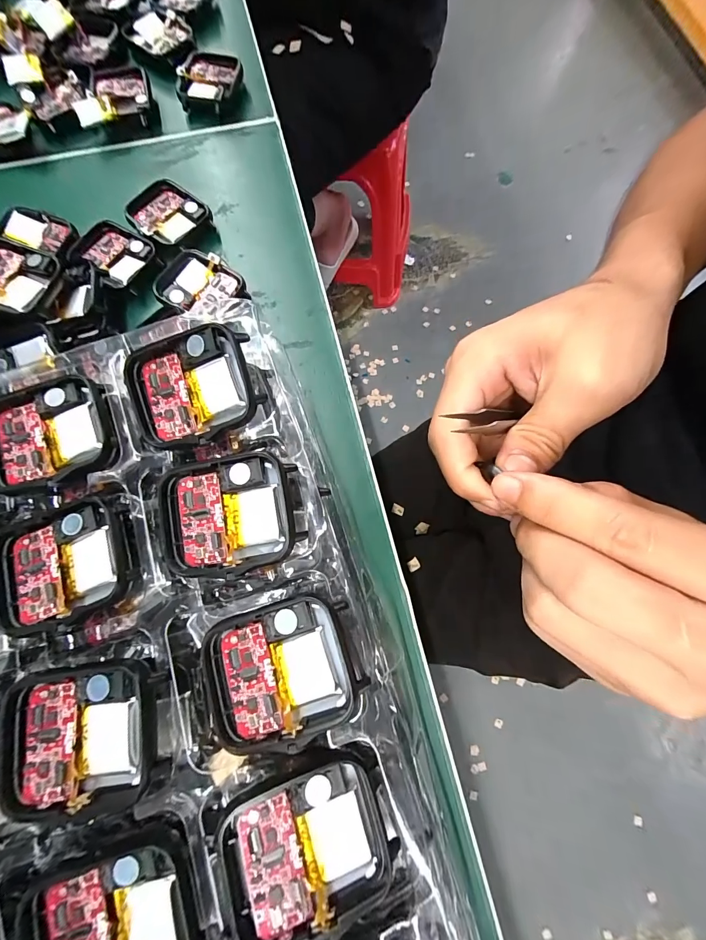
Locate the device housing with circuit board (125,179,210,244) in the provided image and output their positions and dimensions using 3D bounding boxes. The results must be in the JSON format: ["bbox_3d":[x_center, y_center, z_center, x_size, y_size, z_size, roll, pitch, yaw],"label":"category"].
[{"bbox_3d":[-0.110,-0.151,0.212,0.041,0.011,0.037,-34,78,-8],"label":"device housing with circuit board"}]

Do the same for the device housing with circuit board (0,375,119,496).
[{"bbox_3d":[-0.113,-0.013,0.130,0.047,0.006,0.040,-18,75,-6],"label":"device housing with circuit board"}]

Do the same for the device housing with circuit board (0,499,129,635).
[{"bbox_3d":[-0.098,0.032,0.120,0.044,0.006,0.037,-15,75,-5],"label":"device housing with circuit board"}]

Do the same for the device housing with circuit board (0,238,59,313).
[{"bbox_3d":[-0.171,-0.096,0.177,0.038,0.006,0.036,26,76,-4],"label":"device housing with circuit board"}]

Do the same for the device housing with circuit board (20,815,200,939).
[{"bbox_3d":[-0.066,0.124,0.098,0.045,0.006,0.042,-11,74,-4],"label":"device housing with circuit board"}]

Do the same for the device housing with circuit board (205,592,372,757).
[{"bbox_3d":[-0.023,0.060,0.108,0.045,0.006,0.037,-15,75,-5],"label":"device housing with circuit board"}]

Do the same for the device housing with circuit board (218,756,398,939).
[{"bbox_3d":[-0.013,0.105,0.100,0.044,0.011,0.037,-10,74,-3],"label":"device housing with circuit board"}]

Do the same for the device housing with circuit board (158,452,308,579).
[{"bbox_3d":[-0.042,0.015,0.119,0.046,0.009,0.037,-8,74,-3],"label":"device housing with circuit board"}]

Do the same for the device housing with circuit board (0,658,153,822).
[{"bbox_3d":[-0.080,0.077,0.104,0.043,0.009,0.039,-5,74,-2],"label":"device housing with circuit board"}]

